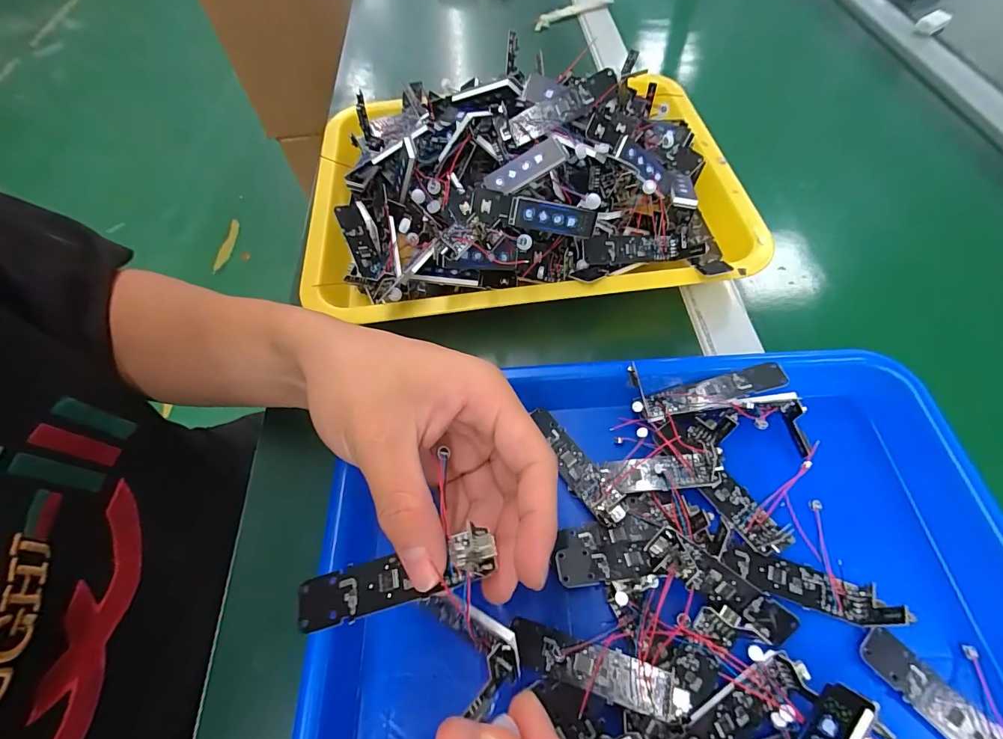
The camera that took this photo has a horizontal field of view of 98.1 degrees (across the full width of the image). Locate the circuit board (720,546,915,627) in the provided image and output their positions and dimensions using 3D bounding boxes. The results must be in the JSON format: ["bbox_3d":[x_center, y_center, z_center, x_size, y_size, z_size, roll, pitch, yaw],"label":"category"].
[{"bbox_3d":[0.151,0.107,0.211,0.077,0.007,0.018,14,61,13],"label":"circuit board"}]

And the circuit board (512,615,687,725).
[{"bbox_3d":[0.041,0.134,0.194,0.076,0.008,0.019,14,61,10],"label":"circuit board"}]

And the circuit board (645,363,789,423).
[{"bbox_3d":[0.121,0.012,0.251,0.074,0.005,0.019,-18,46,15],"label":"circuit board"}]

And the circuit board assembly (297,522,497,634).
[{"bbox_3d":[-0.040,0.079,0.164,0.079,0.005,0.019,-20,58,8],"label":"circuit board assembly"}]

